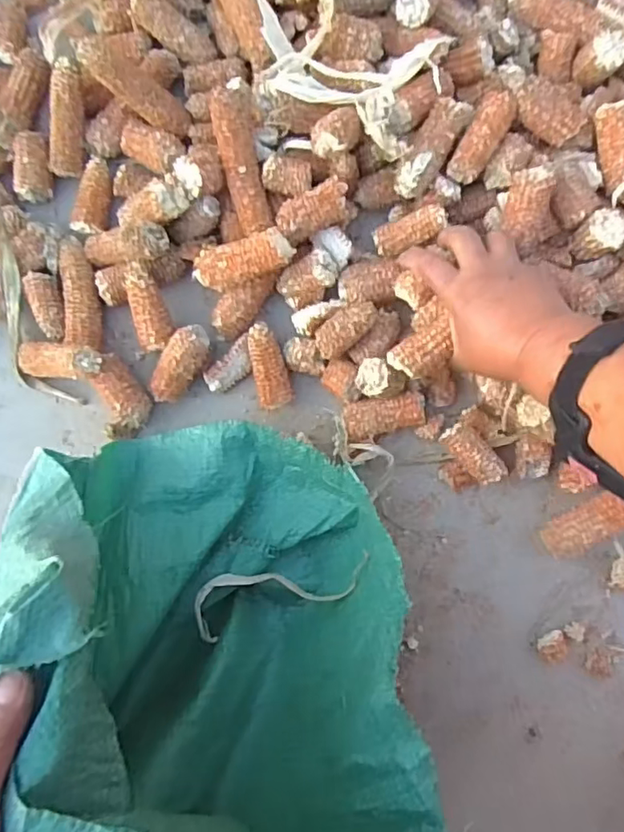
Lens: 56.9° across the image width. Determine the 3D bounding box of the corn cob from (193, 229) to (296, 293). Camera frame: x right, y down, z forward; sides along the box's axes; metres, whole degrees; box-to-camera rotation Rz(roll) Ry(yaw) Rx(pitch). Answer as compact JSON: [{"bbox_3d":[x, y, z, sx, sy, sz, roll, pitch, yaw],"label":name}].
[{"bbox_3d":[-0.057,-0.128,0.471,0.082,0.029,0.033,-13,83,20],"label":"corn cob"}]

